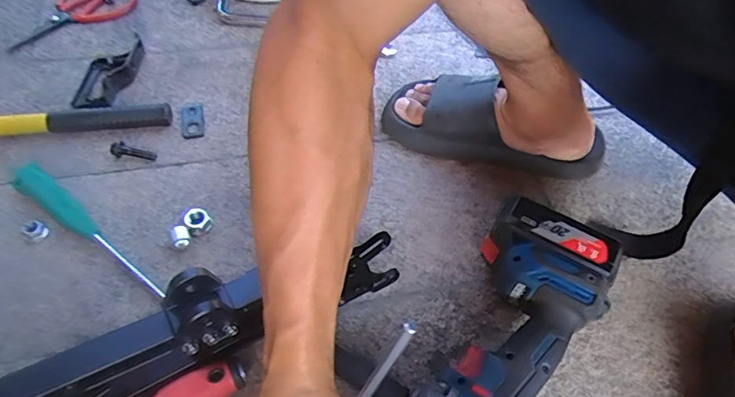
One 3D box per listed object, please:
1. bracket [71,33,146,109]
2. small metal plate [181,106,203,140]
[{"bbox_3d":[-0.325,-0.162,0.636,0.061,0.024,0.130,4,54,-1],"label":"bracket"},{"bbox_3d":[-0.212,-0.093,0.609,0.026,0.008,0.052,-8,55,-10],"label":"small metal plate"}]

